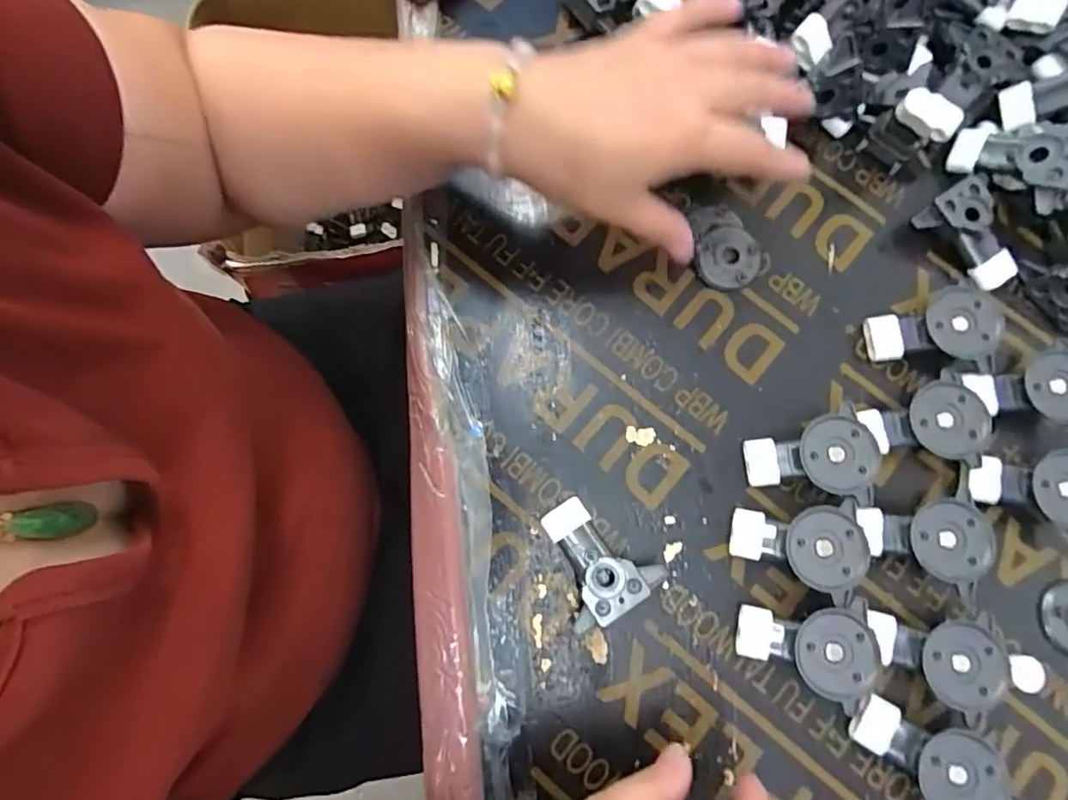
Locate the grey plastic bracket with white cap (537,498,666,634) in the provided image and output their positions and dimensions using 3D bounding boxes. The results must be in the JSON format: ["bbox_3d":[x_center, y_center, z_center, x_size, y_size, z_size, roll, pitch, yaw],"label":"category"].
[{"bbox_3d":[0.032,0.088,0.325,0.054,0.026,0.065,-34,80,-8],"label":"grey plastic bracket with white cap"}]

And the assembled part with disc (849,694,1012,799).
[{"bbox_3d":[0.202,0.185,0.304,0.066,0.032,0.041,27,79,5],"label":"assembled part with disc"}]

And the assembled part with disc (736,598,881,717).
[{"bbox_3d":[0.146,0.135,0.315,0.065,0.029,0.048,1,78,0],"label":"assembled part with disc"}]

